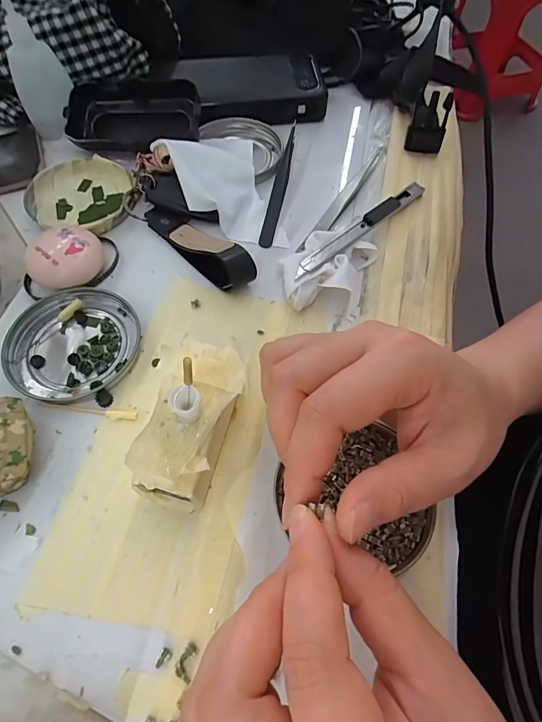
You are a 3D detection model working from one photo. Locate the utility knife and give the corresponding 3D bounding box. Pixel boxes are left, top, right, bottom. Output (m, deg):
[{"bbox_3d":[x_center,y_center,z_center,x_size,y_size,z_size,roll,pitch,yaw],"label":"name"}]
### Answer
[{"bbox_3d":[0.065,-0.095,0.290,0.134,0.014,0.012,-38,69,-19],"label":"utility knife"}]

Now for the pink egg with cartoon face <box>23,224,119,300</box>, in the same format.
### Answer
[{"bbox_3d":[-0.137,-0.069,0.272,0.056,0.023,0.043,-7,62,-5],"label":"pink egg with cartoon face"}]

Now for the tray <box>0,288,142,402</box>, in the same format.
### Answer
[{"bbox_3d":[-0.123,-0.012,0.250,0.076,0.008,0.074,1,61,-1],"label":"tray"}]

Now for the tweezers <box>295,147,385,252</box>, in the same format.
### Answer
[{"bbox_3d":[0.062,-0.134,0.317,0.011,0.013,0.141,30,65,14],"label":"tweezers"}]

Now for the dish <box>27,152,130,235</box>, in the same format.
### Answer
[{"bbox_3d":[-0.148,-0.130,0.311,0.078,0.008,0.075,5,61,1],"label":"dish"}]

